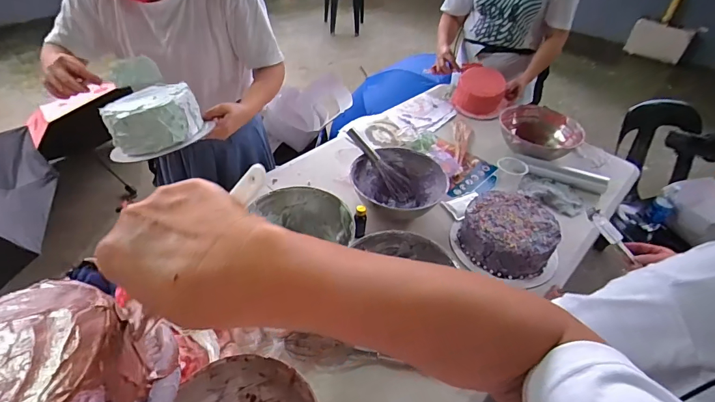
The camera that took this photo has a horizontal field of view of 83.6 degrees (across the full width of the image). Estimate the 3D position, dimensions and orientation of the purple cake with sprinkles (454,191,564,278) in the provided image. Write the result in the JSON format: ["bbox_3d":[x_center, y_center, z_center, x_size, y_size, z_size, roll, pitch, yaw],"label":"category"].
[{"bbox_3d":[0.348,0.073,0.929,0.198,0.085,0.208,13,44,10],"label":"purple cake with sprinkles"}]

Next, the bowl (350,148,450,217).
[{"bbox_3d":[0.105,-0.023,1.040,0.247,0.108,0.199,6,43,3],"label":"bowl"}]

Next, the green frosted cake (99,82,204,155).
[{"bbox_3d":[-0.373,-0.153,0.734,0.155,0.075,0.117,-15,46,-18],"label":"green frosted cake"}]

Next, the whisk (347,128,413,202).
[{"bbox_3d":[0.062,-0.102,1.086,0.244,0.043,0.053,49,51,-4],"label":"whisk"}]

